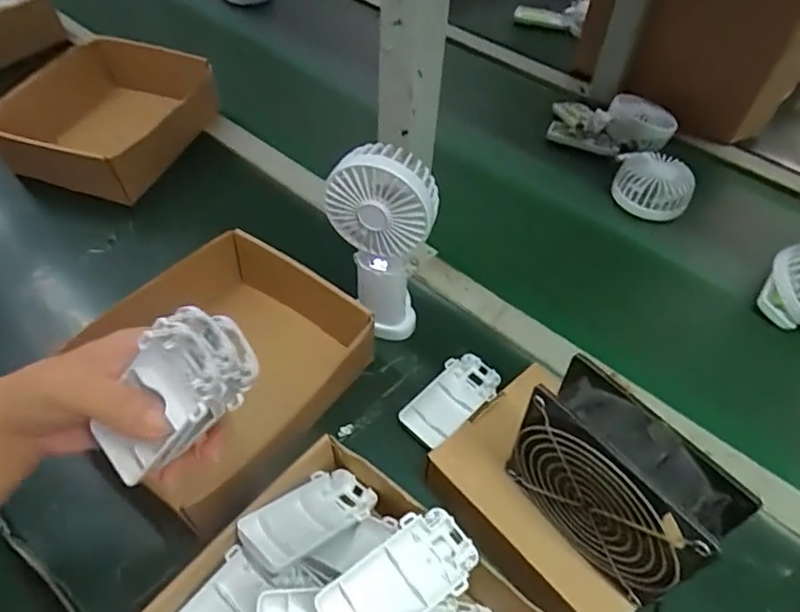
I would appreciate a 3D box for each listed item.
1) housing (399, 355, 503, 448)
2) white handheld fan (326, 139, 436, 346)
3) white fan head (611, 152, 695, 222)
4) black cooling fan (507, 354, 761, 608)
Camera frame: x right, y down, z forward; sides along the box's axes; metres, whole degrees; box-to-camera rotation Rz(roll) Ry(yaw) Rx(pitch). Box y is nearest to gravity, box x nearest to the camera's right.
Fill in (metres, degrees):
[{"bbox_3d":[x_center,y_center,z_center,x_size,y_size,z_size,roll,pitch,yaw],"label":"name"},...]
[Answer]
[{"bbox_3d":[0.046,0.083,0.497,0.047,0.013,0.095,35,59,23],"label":"housing"},{"bbox_3d":[-0.017,-0.045,0.482,0.086,0.192,0.052,1,52,-1],"label":"white handheld fan"},{"bbox_3d":[0.305,-0.146,0.673,0.089,0.061,0.077,25,55,17],"label":"white fan head"},{"bbox_3d":[0.128,0.109,0.341,0.044,0.114,0.115,-31,59,-23],"label":"black cooling fan"}]

